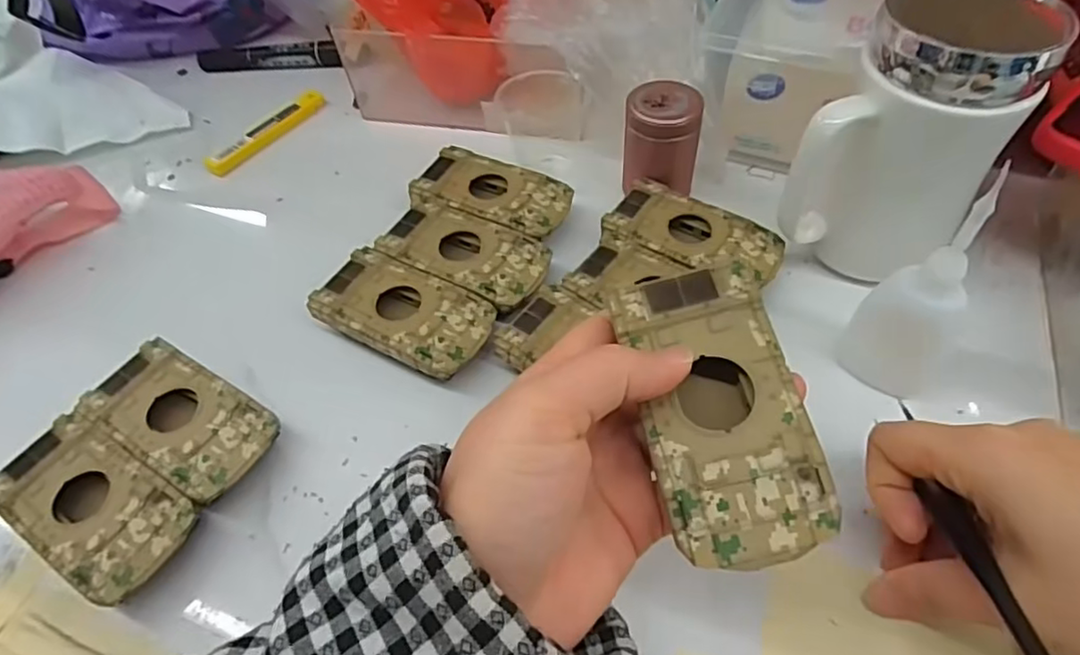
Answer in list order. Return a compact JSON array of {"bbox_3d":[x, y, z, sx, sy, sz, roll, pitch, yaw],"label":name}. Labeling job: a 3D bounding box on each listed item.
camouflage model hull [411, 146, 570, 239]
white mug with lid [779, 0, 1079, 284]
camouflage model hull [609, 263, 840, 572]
[{"bbox_3d":[-0.029,-0.081,0.396,0.095,0.020,0.050,22,57,20],"label":"camouflage model hull"},{"bbox_3d":[0.180,-0.086,0.312,0.078,0.144,0.079,32,61,25],"label":"white mug with lid"},{"bbox_3d":[0.058,0.028,0.208,0.049,0.024,0.094,-7,67,-6],"label":"camouflage model hull"}]

